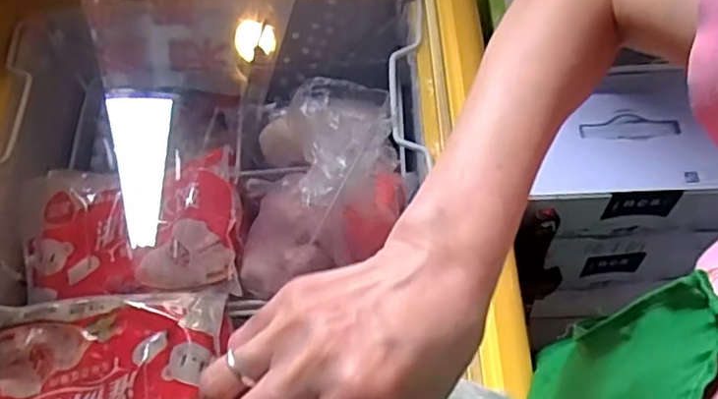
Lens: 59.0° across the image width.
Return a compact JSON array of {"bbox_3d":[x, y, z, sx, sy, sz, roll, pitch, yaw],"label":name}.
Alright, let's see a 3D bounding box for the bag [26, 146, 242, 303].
[{"bbox_3d":[-0.261,0.029,0.730,0.236,0.041,0.175,-7,62,0],"label":"bag"}]

